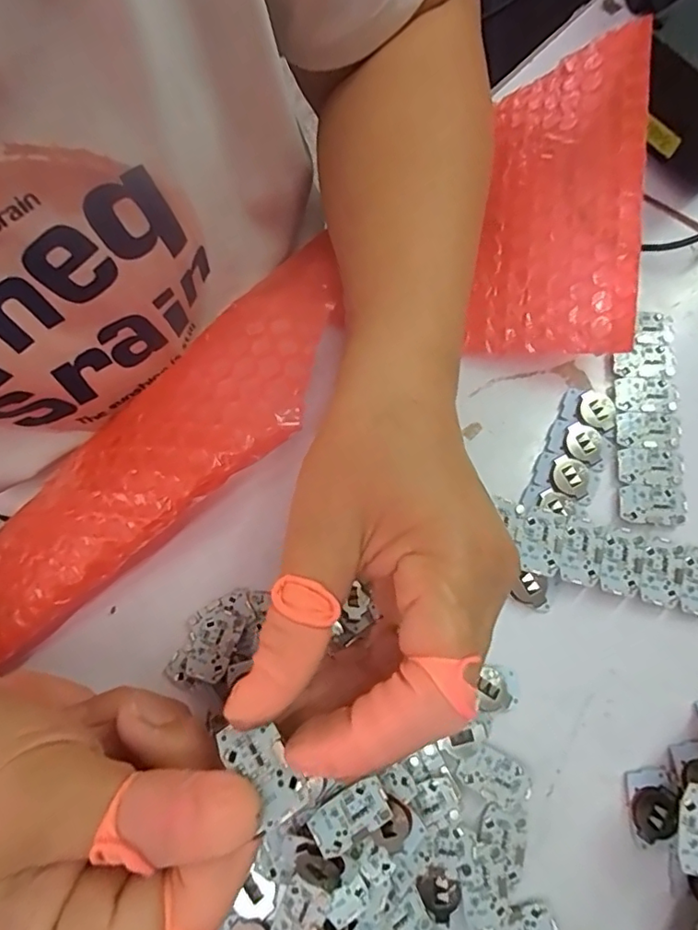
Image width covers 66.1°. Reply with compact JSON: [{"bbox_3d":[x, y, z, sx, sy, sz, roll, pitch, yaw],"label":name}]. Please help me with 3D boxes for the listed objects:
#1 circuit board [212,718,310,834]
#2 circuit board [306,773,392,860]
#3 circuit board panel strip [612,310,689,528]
[{"bbox_3d":[-0.025,0.086,0.153,0.017,0.004,0.030,-44,69,-8],"label":"circuit board"},{"bbox_3d":[0.000,0.131,0.200,0.029,0.004,0.017,-27,83,-12],"label":"circuit board"},{"bbox_3d":[0.144,-0.026,0.258,0.028,0.004,0.107,4,77,3],"label":"circuit board panel strip"}]

